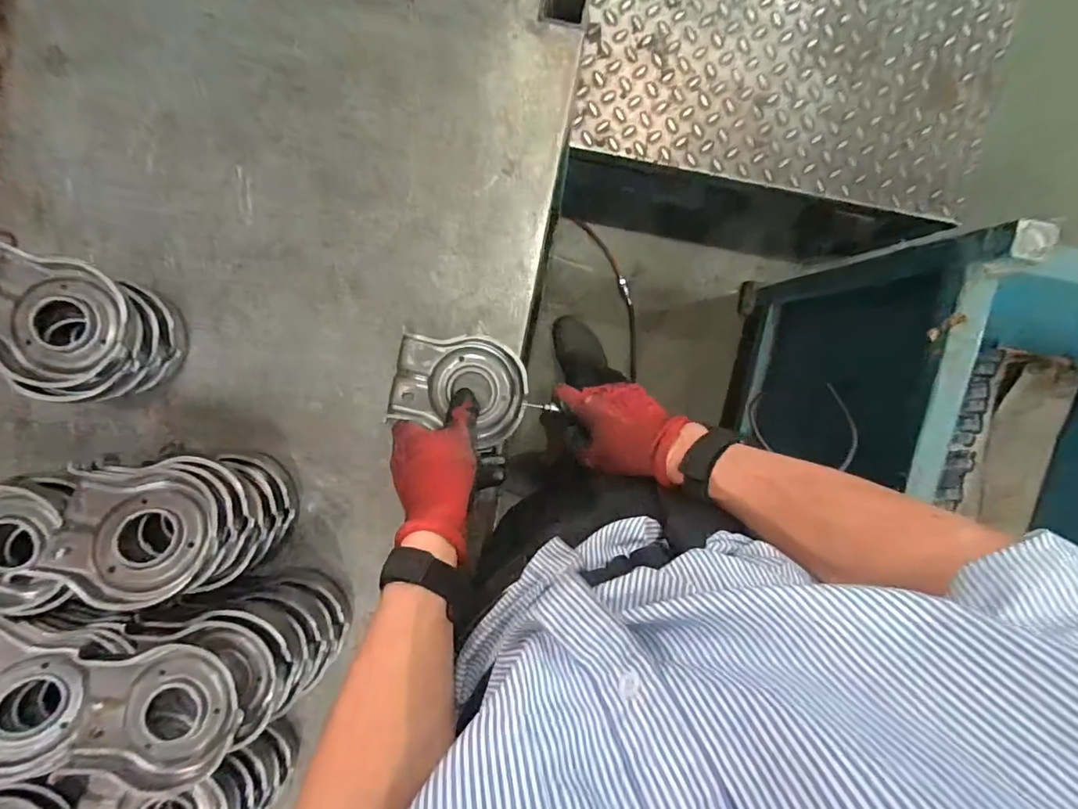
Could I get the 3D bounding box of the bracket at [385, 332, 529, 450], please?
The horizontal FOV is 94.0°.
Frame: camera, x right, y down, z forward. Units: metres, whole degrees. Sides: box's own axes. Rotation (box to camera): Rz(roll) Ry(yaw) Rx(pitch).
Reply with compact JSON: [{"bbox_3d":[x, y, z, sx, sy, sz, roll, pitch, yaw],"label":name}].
[{"bbox_3d":[-0.074,-0.016,0.461,0.120,0.024,0.090,11,96,-2],"label":"bracket"}]

